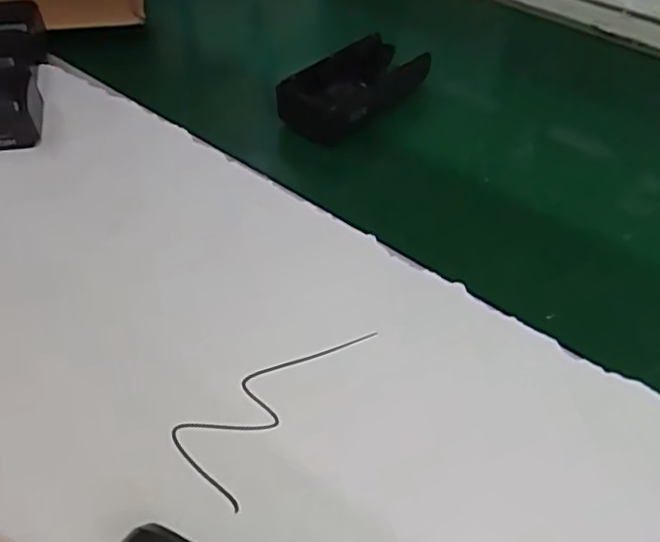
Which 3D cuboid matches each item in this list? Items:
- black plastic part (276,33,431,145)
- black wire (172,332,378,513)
[{"bbox_3d":[0.017,-0.119,0.402,0.047,0.028,0.100,35,54,26],"label":"black plastic part"},{"bbox_3d":[-0.023,0.046,0.245,0.038,0.004,0.084,27,52,21],"label":"black wire"}]

